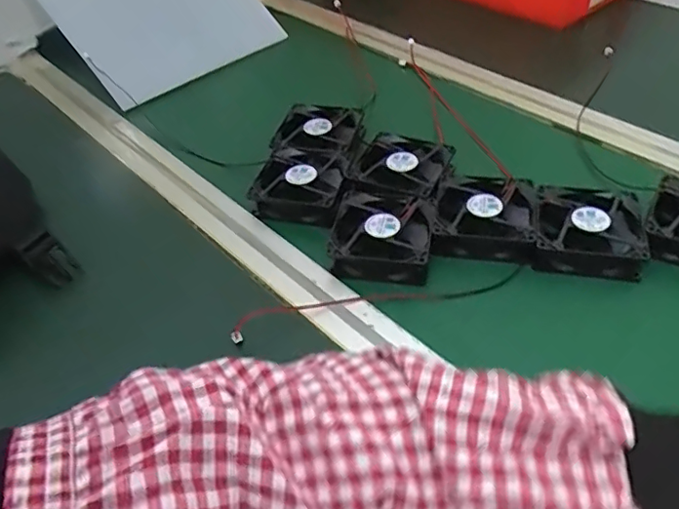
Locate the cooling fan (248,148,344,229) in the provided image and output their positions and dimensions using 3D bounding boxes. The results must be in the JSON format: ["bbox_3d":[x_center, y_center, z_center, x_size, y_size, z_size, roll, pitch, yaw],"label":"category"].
[{"bbox_3d":[-0.032,-0.071,0.541,0.078,0.032,0.092,11,44,11],"label":"cooling fan"}]

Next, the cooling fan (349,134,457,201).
[{"bbox_3d":[0.058,-0.079,0.539,0.084,0.024,0.093,16,45,16],"label":"cooling fan"}]

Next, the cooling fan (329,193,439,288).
[{"bbox_3d":[0.038,-0.017,0.480,0.082,0.023,0.078,12,44,11],"label":"cooling fan"}]

